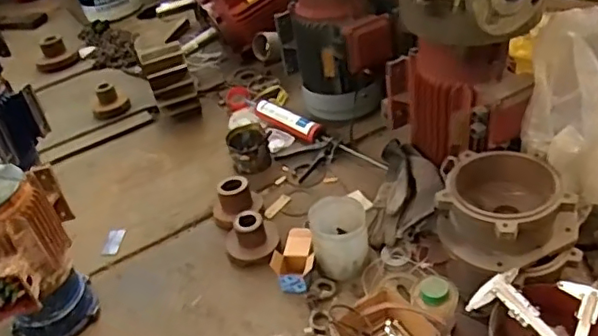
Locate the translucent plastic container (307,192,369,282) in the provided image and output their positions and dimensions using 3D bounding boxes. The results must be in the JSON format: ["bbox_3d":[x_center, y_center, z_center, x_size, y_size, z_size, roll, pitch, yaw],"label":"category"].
[{"bbox_3d":[0.086,0.144,1.269,0.120,0.109,0.140,-10,37,0],"label":"translucent plastic container"}]

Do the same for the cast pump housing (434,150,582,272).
[{"bbox_3d":[0.388,0.065,1.168,0.242,0.108,0.254,-6,37,5],"label":"cast pump housing"}]

